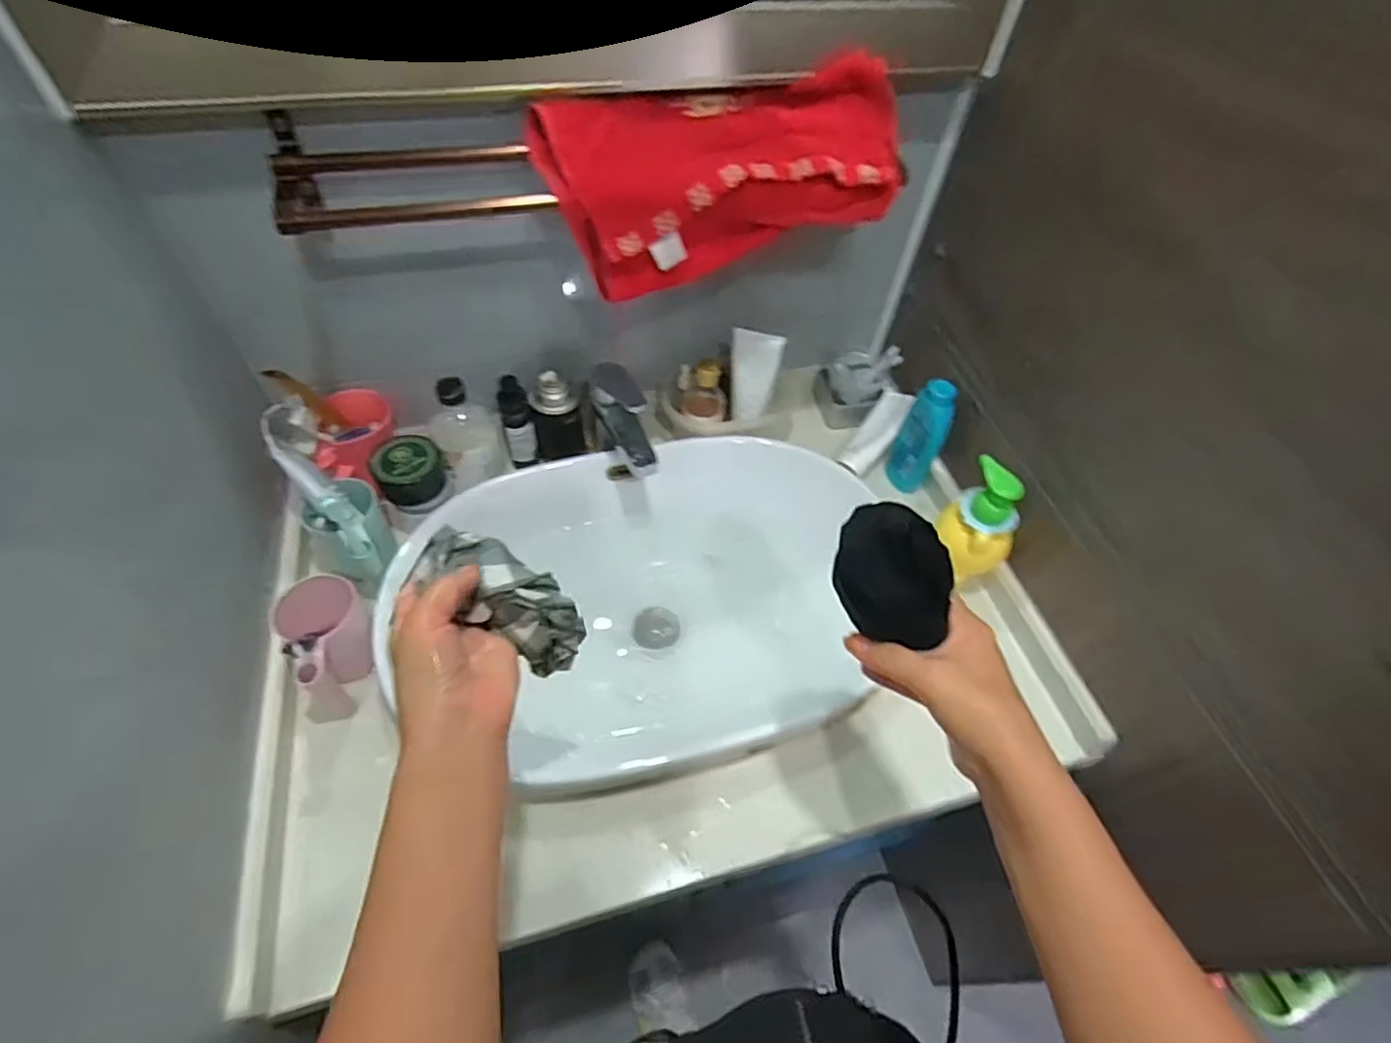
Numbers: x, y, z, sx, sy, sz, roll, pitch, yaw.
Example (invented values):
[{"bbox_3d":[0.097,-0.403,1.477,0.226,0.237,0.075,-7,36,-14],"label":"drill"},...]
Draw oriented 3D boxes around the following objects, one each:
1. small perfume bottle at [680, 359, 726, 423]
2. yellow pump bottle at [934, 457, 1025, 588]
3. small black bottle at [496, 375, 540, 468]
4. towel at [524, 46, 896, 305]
[{"bbox_3d":[0.012,-0.168,0.835,0.057,0.081,0.046,9,54,2],"label":"small perfume bottle"},{"bbox_3d":[0.322,0.010,0.735,0.077,0.160,0.081,-4,54,-8],"label":"yellow pump bottle"},{"bbox_3d":[-0.221,-0.120,0.810,0.037,0.144,0.031,-16,57,-16],"label":"small black bottle"},{"bbox_3d":[0.028,-0.330,0.602,0.331,0.053,0.163,-19,95,-9],"label":"towel"}]

